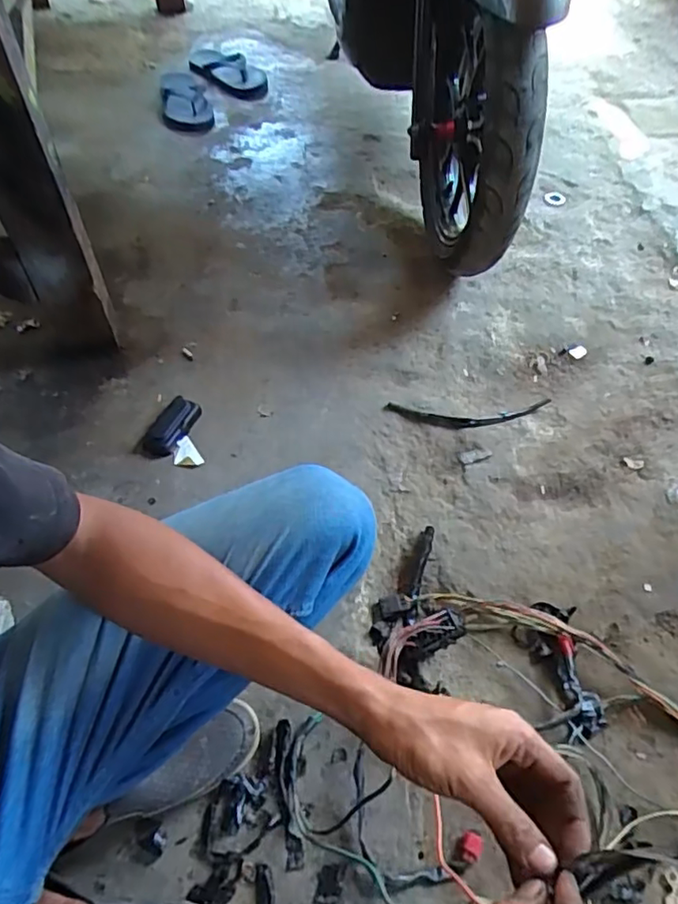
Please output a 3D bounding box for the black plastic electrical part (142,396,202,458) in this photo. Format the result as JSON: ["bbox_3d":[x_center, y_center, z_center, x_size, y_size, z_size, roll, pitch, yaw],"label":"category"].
[{"bbox_3d":[-0.269,-0.042,0.952,0.053,0.027,0.107,19,57,14],"label":"black plastic electrical part"}]

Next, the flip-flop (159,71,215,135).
[{"bbox_3d":[-0.403,-0.922,1.566,0.125,0.059,0.278,-10,55,-6],"label":"flip-flop"}]

